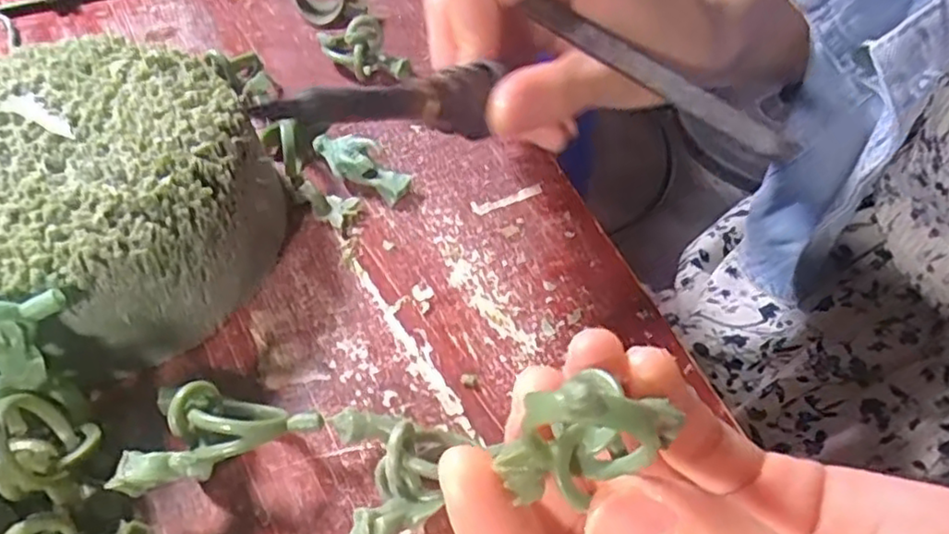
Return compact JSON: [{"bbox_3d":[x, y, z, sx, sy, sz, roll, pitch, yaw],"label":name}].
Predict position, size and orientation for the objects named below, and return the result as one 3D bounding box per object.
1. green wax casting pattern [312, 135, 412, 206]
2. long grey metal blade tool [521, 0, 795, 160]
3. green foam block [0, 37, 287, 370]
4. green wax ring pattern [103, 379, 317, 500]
[{"bbox_3d":[-0.041,-0.038,0.243,0.038,0.014,0.016,26,54,15],"label":"green wax casting pattern"},{"bbox_3d":[0.026,-0.080,0.215,0.164,0.007,0.009,35,57,13],"label":"long grey metal blade tool"},{"bbox_3d":[-0.115,-0.020,0.202,0.097,0.047,0.095,-33,61,-27],"label":"green foam block"},{"bbox_3d":[-0.067,0.044,0.173,0.048,0.022,0.024,-21,57,-20],"label":"green wax ring pattern"}]

